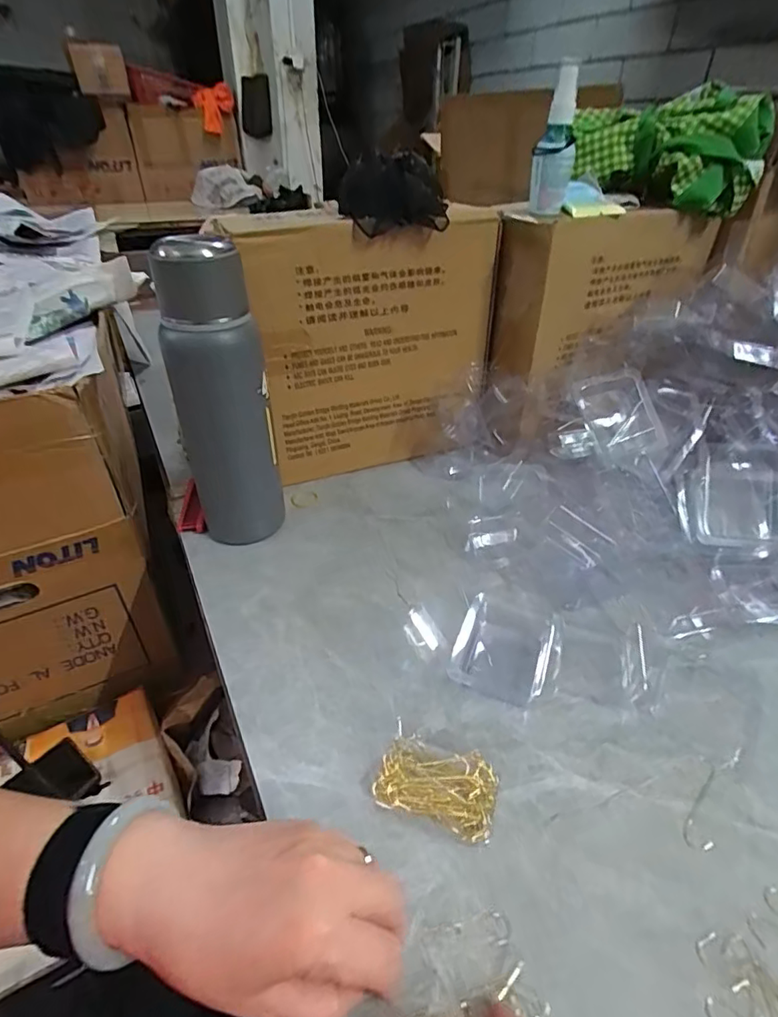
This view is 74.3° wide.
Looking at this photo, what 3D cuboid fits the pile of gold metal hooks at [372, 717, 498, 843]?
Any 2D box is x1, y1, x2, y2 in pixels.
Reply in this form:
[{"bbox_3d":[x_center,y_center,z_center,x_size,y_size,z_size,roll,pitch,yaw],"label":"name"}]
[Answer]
[{"bbox_3d":[0.031,0.175,0.327,0.072,0.017,0.052,12,38,14],"label":"pile of gold metal hooks"}]

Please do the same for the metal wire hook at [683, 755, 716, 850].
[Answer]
[{"bbox_3d":[0.199,0.185,0.322,0.016,0.004,0.063,24,42,27],"label":"metal wire hook"}]

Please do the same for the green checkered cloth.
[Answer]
[{"bbox_3d":[0.302,-0.392,0.564,0.192,0.097,0.087,16,39,19],"label":"green checkered cloth"}]

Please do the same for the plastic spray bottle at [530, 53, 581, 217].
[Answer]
[{"bbox_3d":[0.159,-0.348,0.487,0.037,0.116,0.032,11,38,13],"label":"plastic spray bottle"}]

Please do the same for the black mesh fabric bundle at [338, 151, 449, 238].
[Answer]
[{"bbox_3d":[0.005,-0.299,0.484,0.087,0.055,0.077,-10,38,-15],"label":"black mesh fabric bundle"}]

